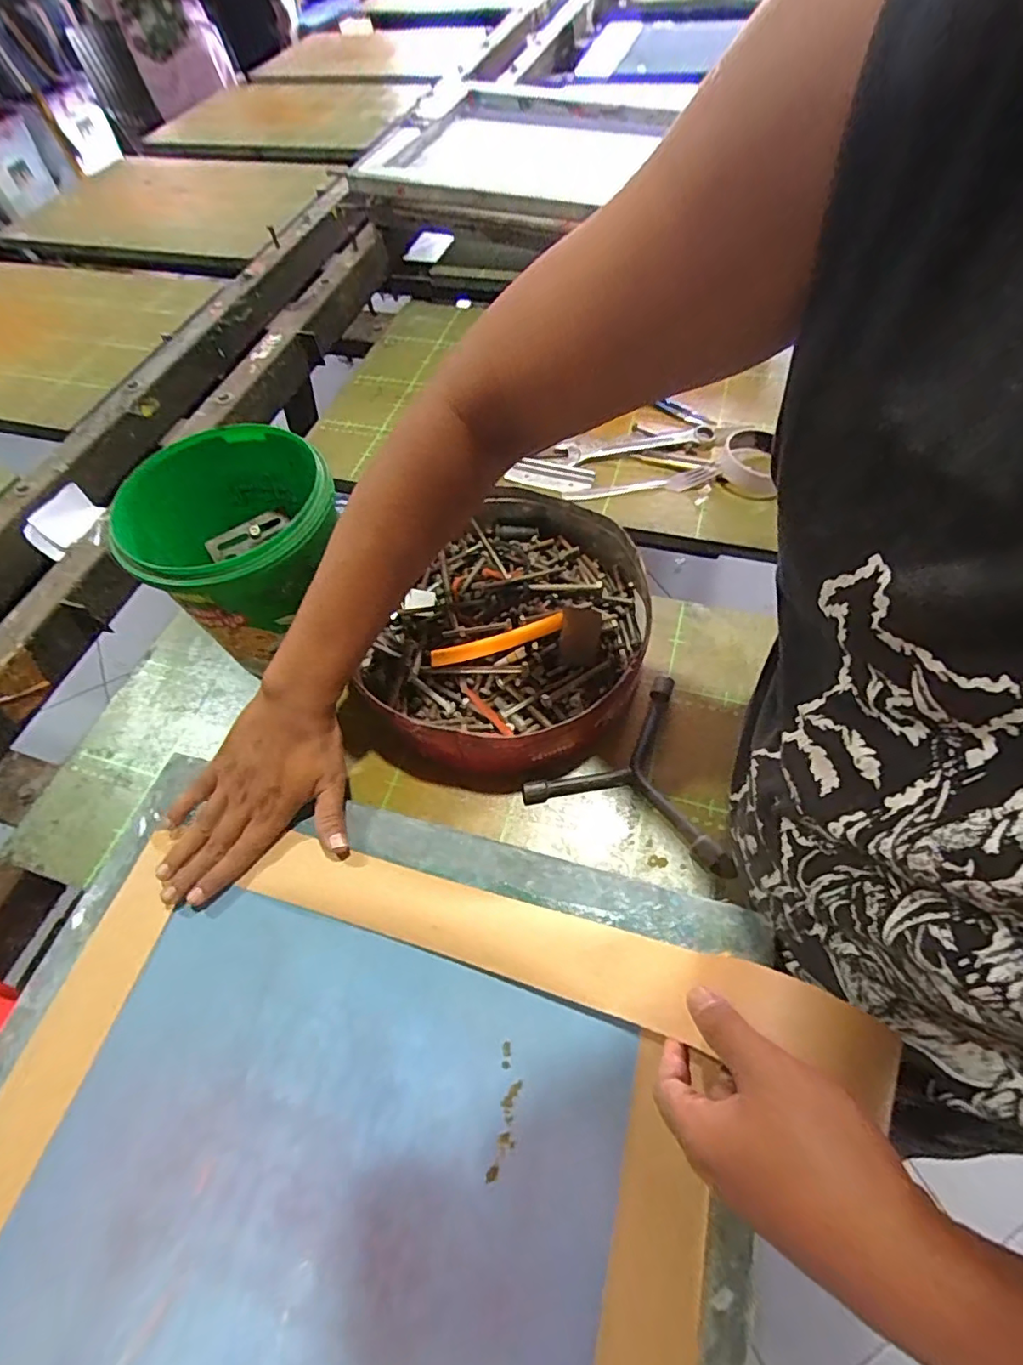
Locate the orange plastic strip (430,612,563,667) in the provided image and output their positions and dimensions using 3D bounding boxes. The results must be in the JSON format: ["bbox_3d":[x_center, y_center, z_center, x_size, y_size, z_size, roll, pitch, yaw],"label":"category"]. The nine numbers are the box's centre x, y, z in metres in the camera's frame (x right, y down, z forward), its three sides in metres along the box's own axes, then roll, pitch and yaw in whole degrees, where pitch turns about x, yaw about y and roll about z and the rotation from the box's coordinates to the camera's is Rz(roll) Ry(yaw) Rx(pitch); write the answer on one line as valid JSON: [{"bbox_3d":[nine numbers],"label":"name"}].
[{"bbox_3d":[-0.012,-0.037,0.497,0.121,0.011,0.018,-18,60,-7],"label":"orange plastic strip"}]

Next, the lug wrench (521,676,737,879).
[{"bbox_3d":[0.113,0.061,0.467,0.164,0.019,0.143,18,62,14],"label":"lug wrench"}]

